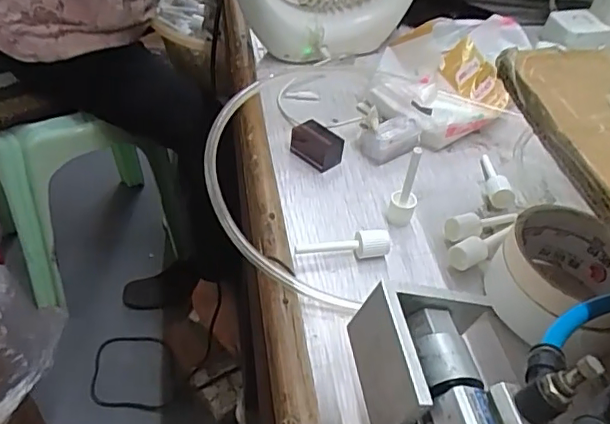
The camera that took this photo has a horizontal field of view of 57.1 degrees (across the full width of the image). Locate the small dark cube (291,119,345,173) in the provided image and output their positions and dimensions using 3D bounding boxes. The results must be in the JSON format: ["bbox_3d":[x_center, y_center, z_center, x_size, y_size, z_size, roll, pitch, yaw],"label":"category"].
[{"bbox_3d":[0.008,-0.055,0.457,0.024,0.022,0.043,-31,54,-32],"label":"small dark cube"}]

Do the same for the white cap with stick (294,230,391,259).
[{"bbox_3d":[0.026,0.023,0.386,0.064,0.016,0.017,3,43,-2],"label":"white cap with stick"}]

